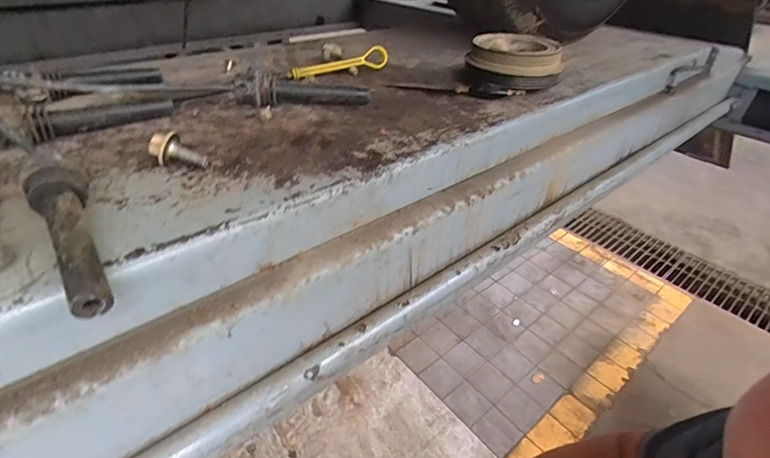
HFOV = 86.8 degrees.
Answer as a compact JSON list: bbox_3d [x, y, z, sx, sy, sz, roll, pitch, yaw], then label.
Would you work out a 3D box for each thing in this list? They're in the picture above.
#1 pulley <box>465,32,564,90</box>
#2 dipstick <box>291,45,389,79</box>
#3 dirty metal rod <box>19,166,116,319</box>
[{"bbox_3d":[0.170,-0.217,0.539,0.116,0.055,0.116,11,37,12],"label":"pulley"},{"bbox_3d":[-0.060,-0.231,0.564,0.139,0.036,0.015,-14,39,-20],"label":"dipstick"},{"bbox_3d":[-0.190,0.004,0.248,0.029,0.032,0.120,-25,44,-31],"label":"dirty metal rod"}]

